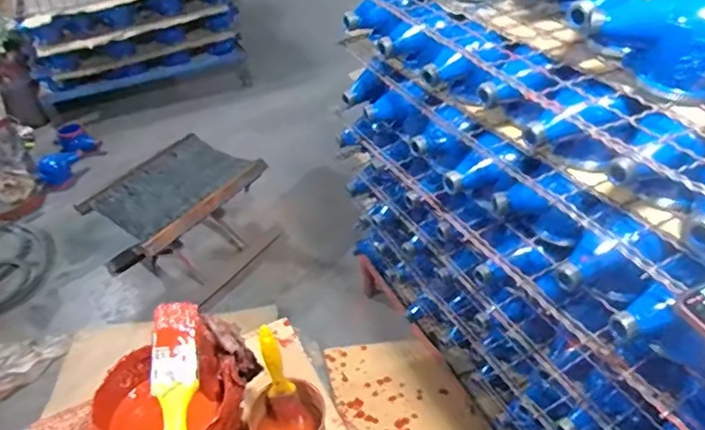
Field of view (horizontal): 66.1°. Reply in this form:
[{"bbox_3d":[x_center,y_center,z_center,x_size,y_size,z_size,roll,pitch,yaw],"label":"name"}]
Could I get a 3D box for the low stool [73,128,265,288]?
[{"bbox_3d":[-0.399,0.014,1.293,0.282,0.228,0.334,25,48,30],"label":"low stool"}]

